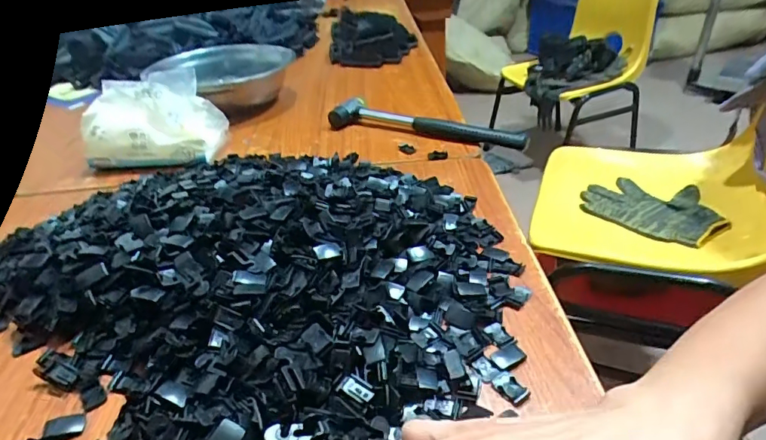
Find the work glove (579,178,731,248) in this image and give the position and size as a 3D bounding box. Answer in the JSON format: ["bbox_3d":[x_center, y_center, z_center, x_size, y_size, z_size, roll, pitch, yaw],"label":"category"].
[{"bbox_3d":[0.430,-0.020,0.780,0.159,0.021,0.191,-29,41,-31],"label":"work glove"}]

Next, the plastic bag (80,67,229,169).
[{"bbox_3d":[-0.248,-0.107,0.534,0.135,0.081,0.074,0,35,7],"label":"plastic bag"}]

